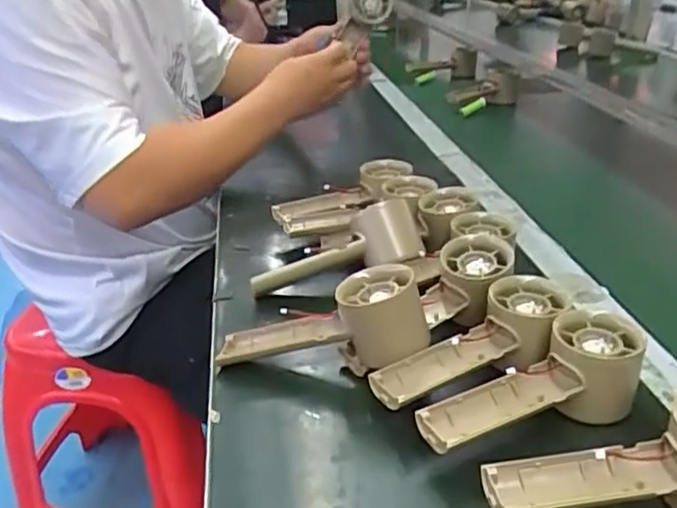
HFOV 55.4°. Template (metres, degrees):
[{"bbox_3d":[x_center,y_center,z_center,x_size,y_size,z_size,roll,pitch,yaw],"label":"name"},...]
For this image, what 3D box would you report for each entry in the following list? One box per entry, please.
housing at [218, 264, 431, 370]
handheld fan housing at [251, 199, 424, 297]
[{"bbox_3d":[-0.011,0.056,0.477,0.162,0.059,0.056,-13,21,21],"label":"housing"},{"bbox_3d":[-0.002,0.008,0.560,0.149,0.066,0.053,-20,28,-3],"label":"handheld fan housing"}]

